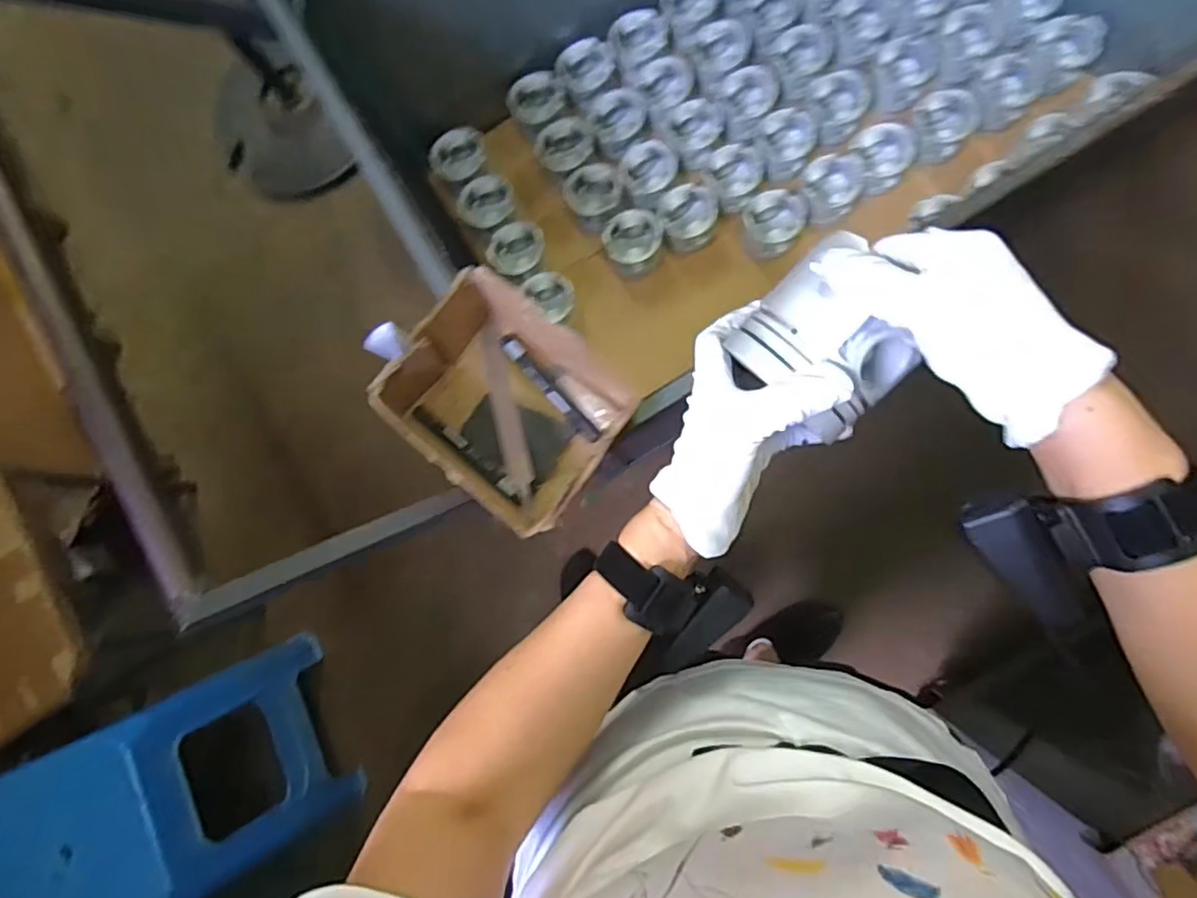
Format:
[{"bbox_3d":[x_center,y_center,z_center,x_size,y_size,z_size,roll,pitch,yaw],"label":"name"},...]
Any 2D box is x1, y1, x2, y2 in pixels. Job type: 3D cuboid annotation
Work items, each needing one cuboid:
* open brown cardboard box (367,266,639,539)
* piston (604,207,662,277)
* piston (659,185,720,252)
[{"bbox_3d":[-0.081,-0.043,0.604,0.211,0.101,0.166,38,89,10],"label":"open brown cardboard box"},{"bbox_3d":[0.060,-0.352,1.093,0.093,0.077,0.085,-1,83,7],"label":"piston"},{"bbox_3d":[0.153,-0.395,1.094,0.093,0.079,0.094,-8,82,6],"label":"piston"}]

